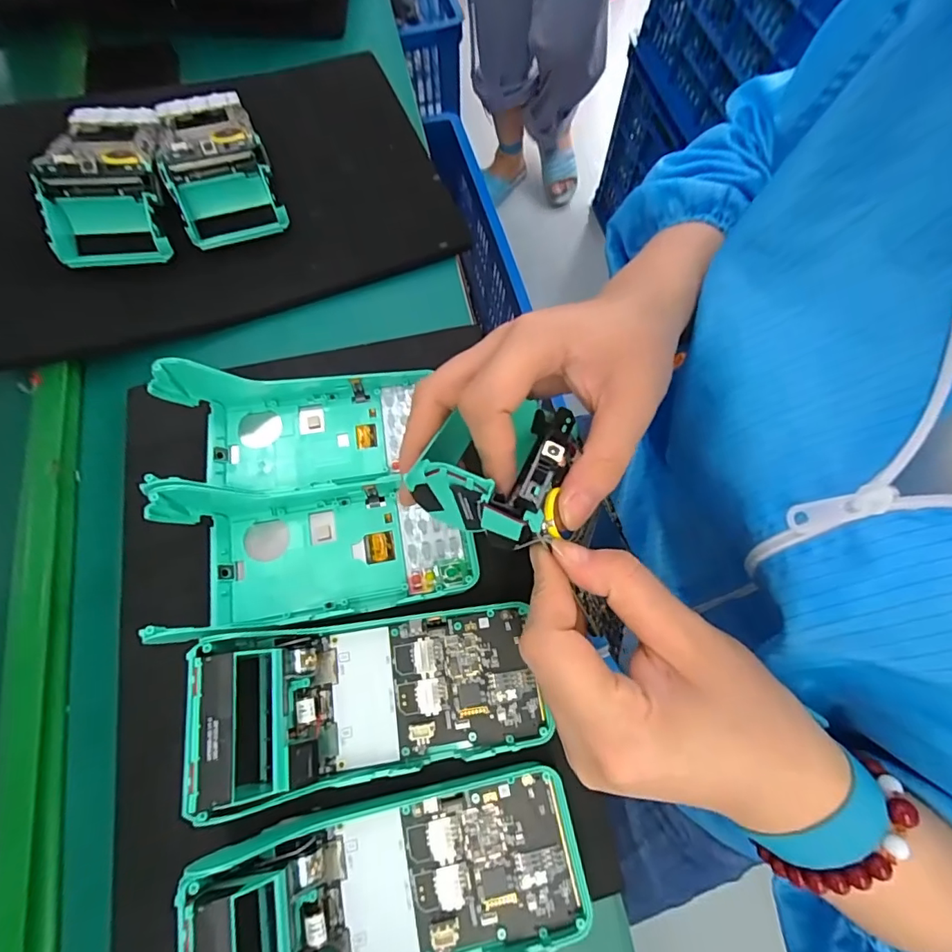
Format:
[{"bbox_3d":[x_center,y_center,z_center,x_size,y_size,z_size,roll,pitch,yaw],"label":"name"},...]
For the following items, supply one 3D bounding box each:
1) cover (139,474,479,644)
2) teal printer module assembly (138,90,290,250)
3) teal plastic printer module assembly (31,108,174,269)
[{"bbox_3d":[-0.086,0.041,0.282,0.169,0.046,0.086,-10,71,-4],"label":"cover"},{"bbox_3d":[-0.208,-0.256,0.384,0.077,0.044,0.168,-24,73,-8],"label":"teal printer module assembly"},{"bbox_3d":[-0.269,-0.231,0.366,0.082,0.055,0.157,-8,71,-3],"label":"teal plastic printer module assembly"}]

